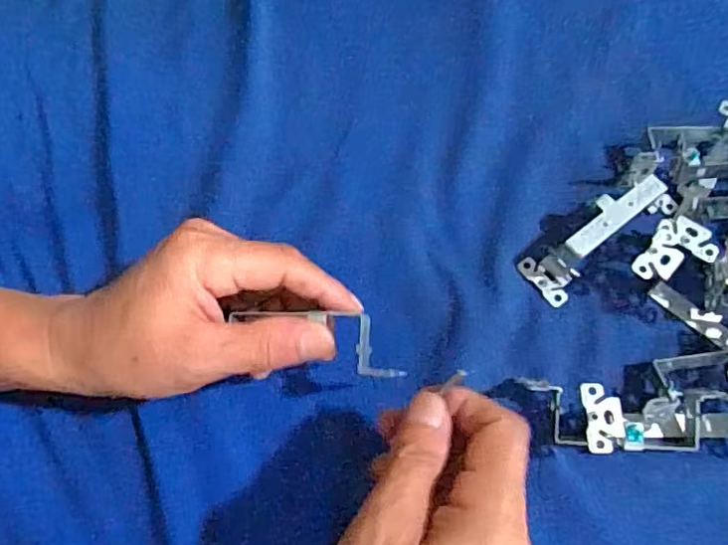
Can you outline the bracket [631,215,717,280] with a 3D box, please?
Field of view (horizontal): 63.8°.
[{"bbox_3d":[0.165,-0.013,0.317,0.049,0.004,0.029,-19,72,-9],"label":"bracket"}]

